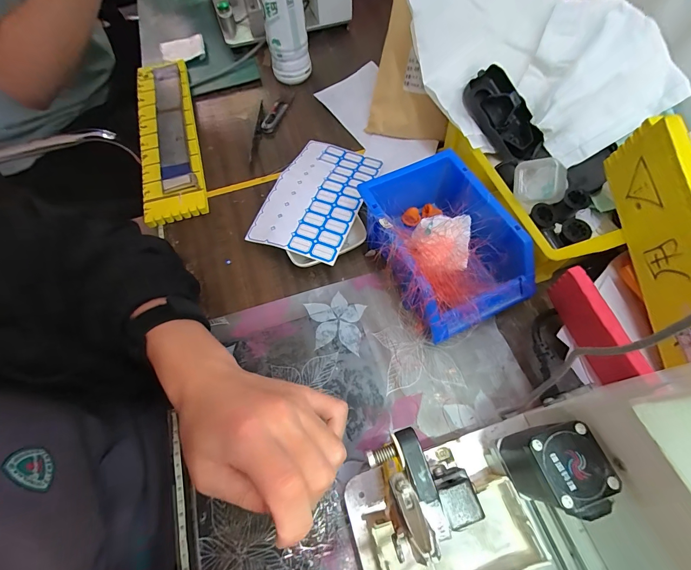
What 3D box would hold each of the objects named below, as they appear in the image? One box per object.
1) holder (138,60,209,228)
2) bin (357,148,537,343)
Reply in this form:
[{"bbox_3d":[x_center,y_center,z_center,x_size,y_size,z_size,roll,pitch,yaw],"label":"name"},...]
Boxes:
[{"bbox_3d":[-0.278,-0.240,0.504,0.088,0.030,0.350,-16,64,-5],"label":"holder"},{"bbox_3d":[0.096,-0.040,0.353,0.144,0.080,0.183,-21,65,-7],"label":"bin"}]

